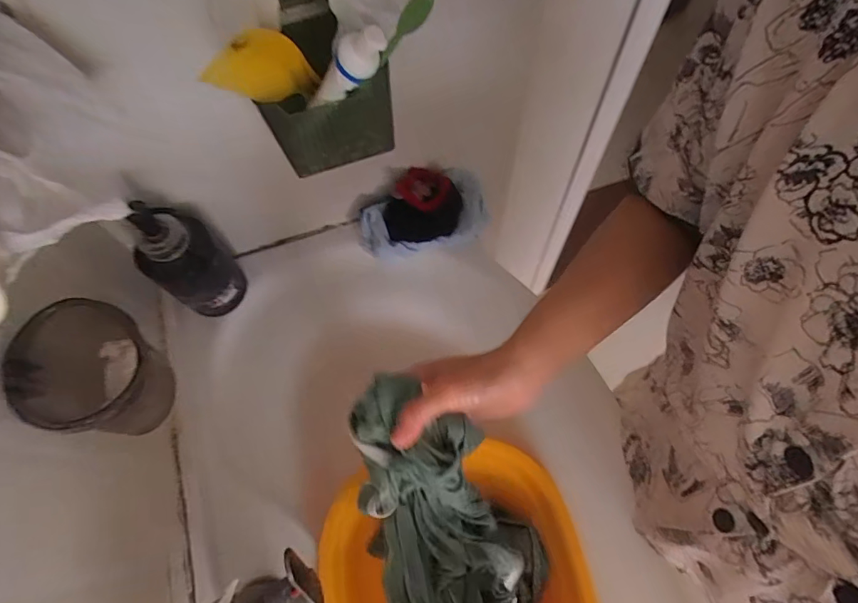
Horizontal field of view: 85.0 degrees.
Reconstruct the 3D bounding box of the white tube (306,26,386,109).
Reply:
[{"bbox_3d":[-0.062,-0.176,0.351,0.026,0.083,0.022,20,61,-39],"label":"white tube"}]

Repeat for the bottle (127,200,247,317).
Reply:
[{"bbox_3d":[-0.272,-0.049,0.521,0.074,0.186,0.082,-39,72,-14],"label":"bottle"}]

